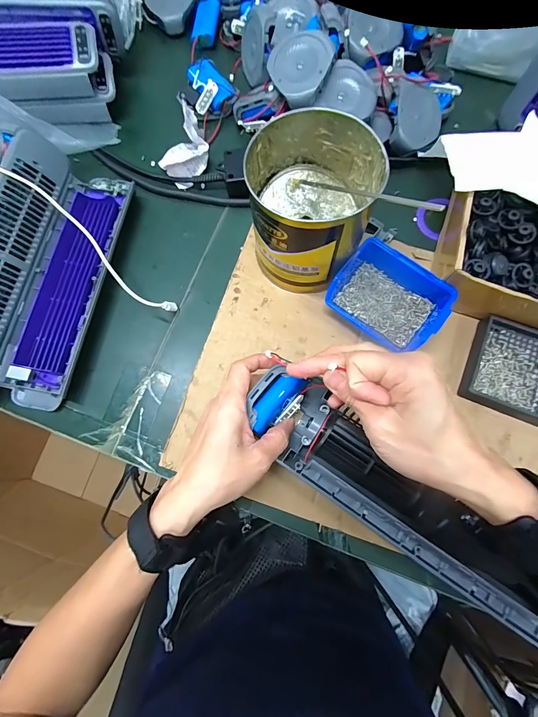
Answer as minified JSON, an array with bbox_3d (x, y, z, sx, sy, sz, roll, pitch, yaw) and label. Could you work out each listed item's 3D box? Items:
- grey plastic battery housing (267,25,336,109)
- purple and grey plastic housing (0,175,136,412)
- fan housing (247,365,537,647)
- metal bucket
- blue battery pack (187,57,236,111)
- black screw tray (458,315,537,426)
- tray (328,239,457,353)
[{"bbox_3d":[0.037,-0.347,0.391,0.075,0.019,0.075,1,96,13],"label":"grey plastic battery housing"},{"bbox_3d":[-0.233,-0.091,0.389,0.078,0.026,0.291,11,77,4],"label":"purple and grey plastic housing"},{"bbox_3d":[0.113,0.124,0.267,0.317,0.055,0.067,38,80,13],"label":"fan housing"},{"bbox_3d":[0.039,-0.149,0.339,0.117,0.116,0.123,0,76,2],"label":"metal bucket"},{"bbox_3d":[-0.080,-0.376,0.449,0.038,0.015,0.067,-37,78,-7],"label":"blue battery pack"},{"bbox_3d":[0.280,0.021,0.342,0.139,0.024,0.091,22,78,7],"label":"black screw tray"},{"bbox_3d":[0.126,-0.063,0.353,0.112,0.046,0.084,34,79,9],"label":"tray"}]

